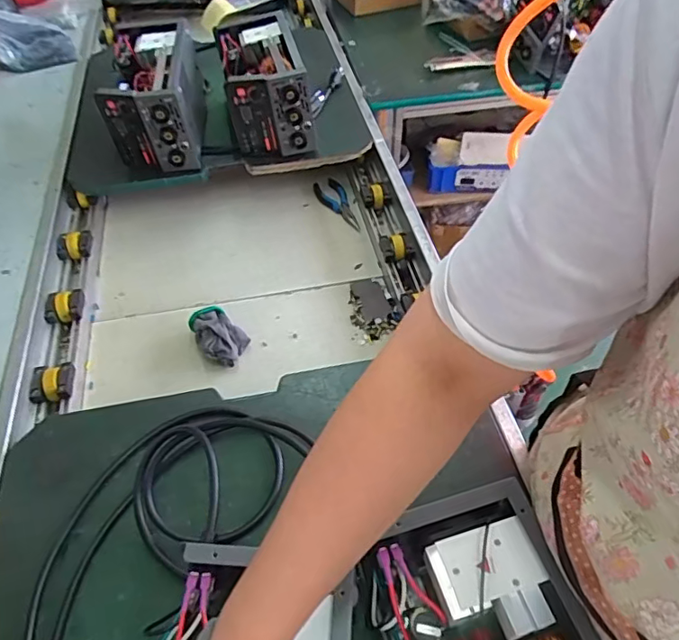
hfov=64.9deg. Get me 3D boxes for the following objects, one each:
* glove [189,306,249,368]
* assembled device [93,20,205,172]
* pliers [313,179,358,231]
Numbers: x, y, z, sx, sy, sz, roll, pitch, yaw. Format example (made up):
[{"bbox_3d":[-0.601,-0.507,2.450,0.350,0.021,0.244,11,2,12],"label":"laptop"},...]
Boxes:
[{"bbox_3d":[-0.189,0.023,0.839,0.073,0.043,0.106,-28,55,-20],"label":"glove"},{"bbox_3d":[-0.348,-0.425,1.004,0.153,0.157,0.265,-5,64,-6],"label":"assembled device"},{"bbox_3d":[-0.001,-0.228,1.070,0.056,0.020,0.152,-17,52,-12],"label":"pliers"}]

